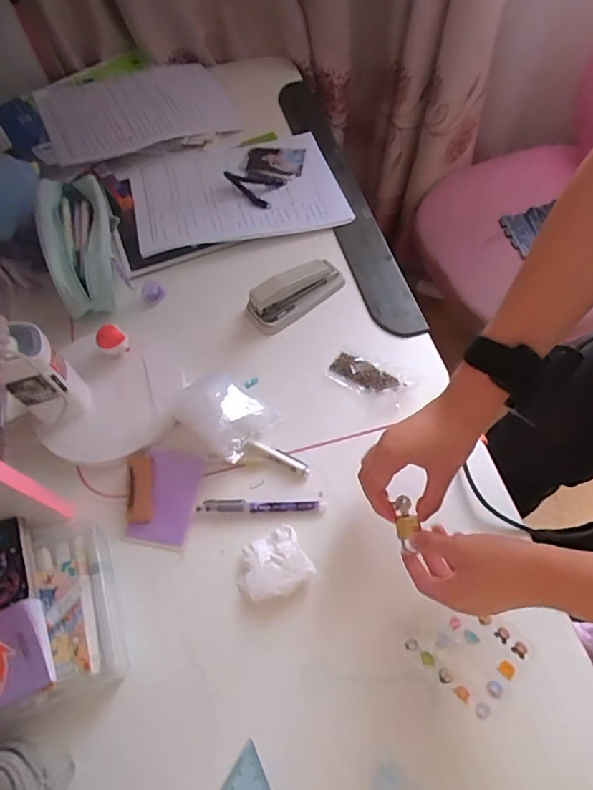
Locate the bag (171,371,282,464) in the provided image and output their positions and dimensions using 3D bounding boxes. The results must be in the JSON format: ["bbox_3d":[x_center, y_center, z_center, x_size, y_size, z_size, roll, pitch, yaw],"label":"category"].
[{"bbox_3d":[-0.077,0.019,0.512,0.091,0.043,0.087,33,67,16],"label":"bag"}]

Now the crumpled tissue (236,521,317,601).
[{"bbox_3d":[-0.024,0.161,0.452,0.066,0.018,0.056,-25,65,-12],"label":"crumpled tissue"}]

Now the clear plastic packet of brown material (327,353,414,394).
[{"bbox_3d":[0.082,-0.023,0.552,0.090,0.012,0.044,28,66,14],"label":"clear plastic packet of brown material"}]

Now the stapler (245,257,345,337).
[{"bbox_3d":[0.003,-0.131,0.595,0.134,0.042,0.050,-32,67,-15],"label":"stapler"}]

